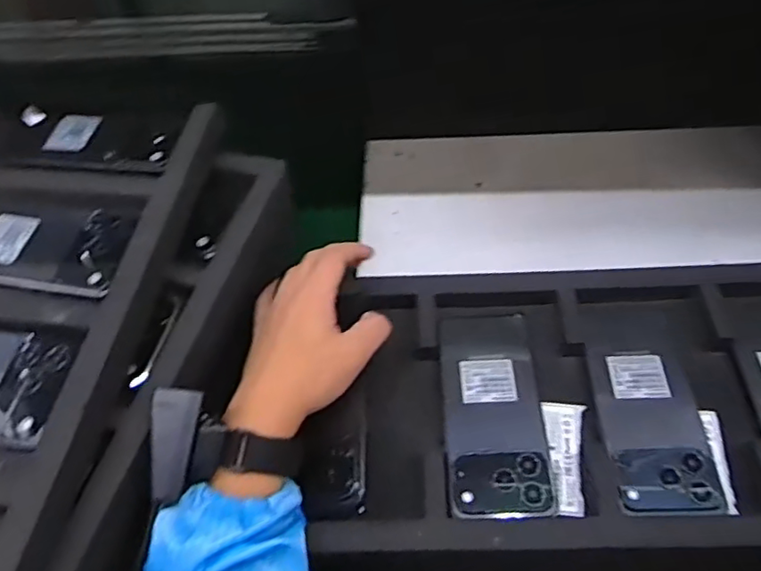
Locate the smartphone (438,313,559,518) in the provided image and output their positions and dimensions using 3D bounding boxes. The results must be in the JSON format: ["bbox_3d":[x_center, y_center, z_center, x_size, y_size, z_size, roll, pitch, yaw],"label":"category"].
[{"bbox_3d":[0.084,0.092,0.459,0.073,0.008,0.157,-4,55,2],"label":"smartphone"}]

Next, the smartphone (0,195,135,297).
[{"bbox_3d":[-0.262,-0.035,0.454,0.147,0.013,0.078,7,56,9],"label":"smartphone"}]

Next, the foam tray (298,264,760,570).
[{"bbox_3d":[0.160,0.080,0.444,0.410,0.058,0.236,-3,55,2],"label":"foam tray"}]

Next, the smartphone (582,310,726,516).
[{"bbox_3d":[0.195,0.087,0.446,0.069,0.010,0.153,-4,58,6],"label":"smartphone"}]

